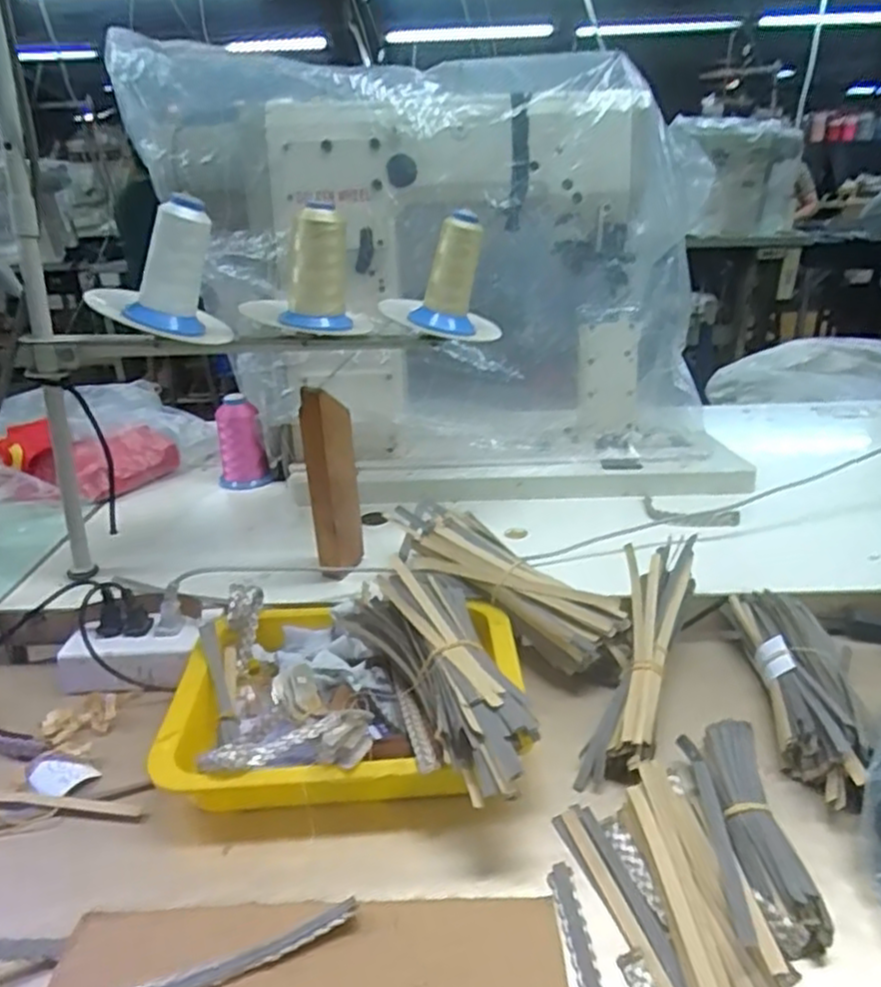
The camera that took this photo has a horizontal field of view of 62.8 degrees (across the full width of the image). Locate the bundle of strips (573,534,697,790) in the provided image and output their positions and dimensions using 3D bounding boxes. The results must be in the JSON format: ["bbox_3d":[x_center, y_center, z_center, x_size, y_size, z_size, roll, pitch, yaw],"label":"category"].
[{"bbox_3d":[0.157,0.115,0.565,0.053,0.031,0.245,11,45,22],"label":"bundle of strips"}]

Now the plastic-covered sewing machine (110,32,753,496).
[{"bbox_3d":[0.000,-0.241,0.829,0.666,0.425,0.291,-5,25,-7],"label":"plastic-covered sewing machine"}]

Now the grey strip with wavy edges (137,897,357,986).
[{"bbox_3d":[-0.109,0.247,0.380,0.132,0.010,0.014,-13,27,-22],"label":"grey strip with wavy edges"}]

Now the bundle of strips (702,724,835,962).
[{"bbox_3d":[0.191,0.200,0.432,0.035,0.028,0.144,0,25,5],"label":"bundle of strips"}]

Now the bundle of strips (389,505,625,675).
[{"bbox_3d":[0.048,0.075,0.634,0.232,0.063,0.065,21,33,40],"label":"bundle of strips"}]

